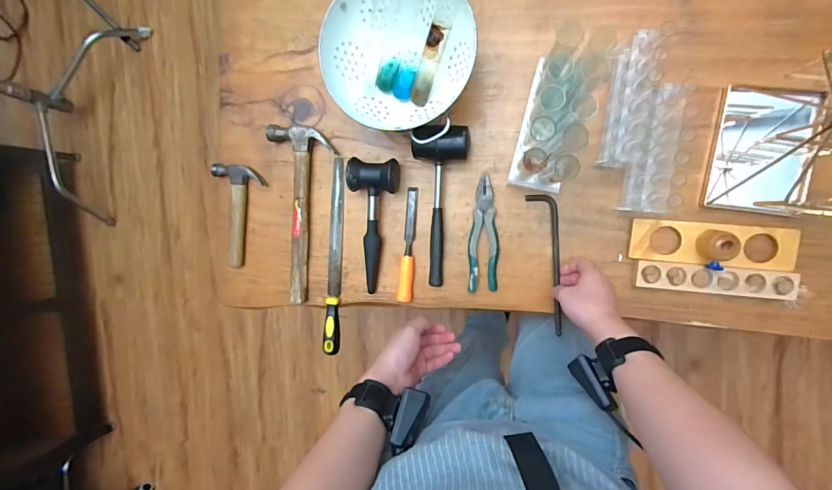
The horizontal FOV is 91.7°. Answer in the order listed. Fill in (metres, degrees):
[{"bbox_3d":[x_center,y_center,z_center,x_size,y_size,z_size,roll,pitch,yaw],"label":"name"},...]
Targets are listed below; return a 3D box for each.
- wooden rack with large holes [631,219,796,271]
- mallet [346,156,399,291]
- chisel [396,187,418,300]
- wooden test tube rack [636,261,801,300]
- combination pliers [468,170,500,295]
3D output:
[{"bbox_3d":[0.460,-0.001,0.622,0.232,0.028,0.063,4,96,11],"label":"wooden rack with large holes"},{"bbox_3d":[-0.073,-0.029,0.699,0.084,0.056,0.233,0,95,11],"label":"mallet"},{"bbox_3d":[-0.012,0.001,0.707,0.023,0.019,0.198,6,96,10],"label":"chisel"},{"bbox_3d":[0.461,0.054,0.624,0.217,0.024,0.041,5,96,11],"label":"wooden test tube rack"},{"bbox_3d":[0.114,-0.017,0.677,0.049,0.018,0.190,1,95,11],"label":"combination pliers"}]

